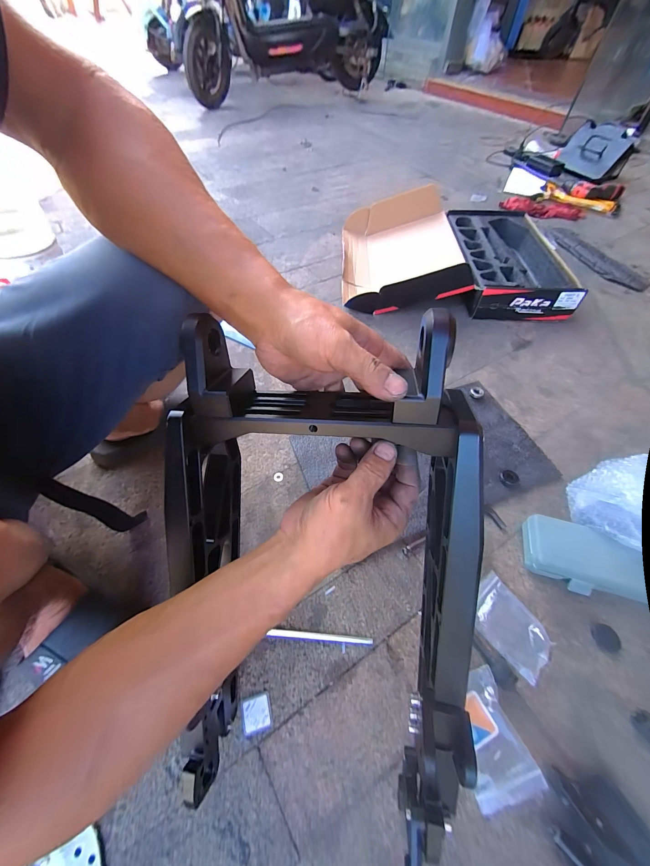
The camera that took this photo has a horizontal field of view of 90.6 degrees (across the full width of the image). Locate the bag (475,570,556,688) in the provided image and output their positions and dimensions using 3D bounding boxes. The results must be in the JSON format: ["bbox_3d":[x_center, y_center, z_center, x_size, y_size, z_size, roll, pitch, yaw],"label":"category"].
[{"bbox_3d":[0.259,0.268,0.451,0.084,0.011,0.111,-34,63,-23],"label":"bag"}]

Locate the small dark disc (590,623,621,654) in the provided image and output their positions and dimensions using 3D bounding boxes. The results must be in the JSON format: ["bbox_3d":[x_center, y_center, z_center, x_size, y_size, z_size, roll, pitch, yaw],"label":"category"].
[{"bbox_3d":[0.388,0.283,0.444,0.032,0.005,0.035,1,55,-2],"label":"small dark disc"}]

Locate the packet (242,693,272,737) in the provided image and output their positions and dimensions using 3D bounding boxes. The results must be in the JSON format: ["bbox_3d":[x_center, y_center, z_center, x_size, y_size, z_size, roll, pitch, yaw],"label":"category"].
[{"bbox_3d":[-0.084,0.348,0.397,0.033,0.004,0.036,-10,46,-10],"label":"packet"}]

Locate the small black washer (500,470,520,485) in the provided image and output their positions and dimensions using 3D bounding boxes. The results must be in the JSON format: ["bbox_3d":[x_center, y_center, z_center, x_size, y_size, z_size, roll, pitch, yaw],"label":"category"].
[{"bbox_3d":[0.326,0.078,0.566,0.024,0.009,0.029,-27,61,-19],"label":"small black washer"}]

